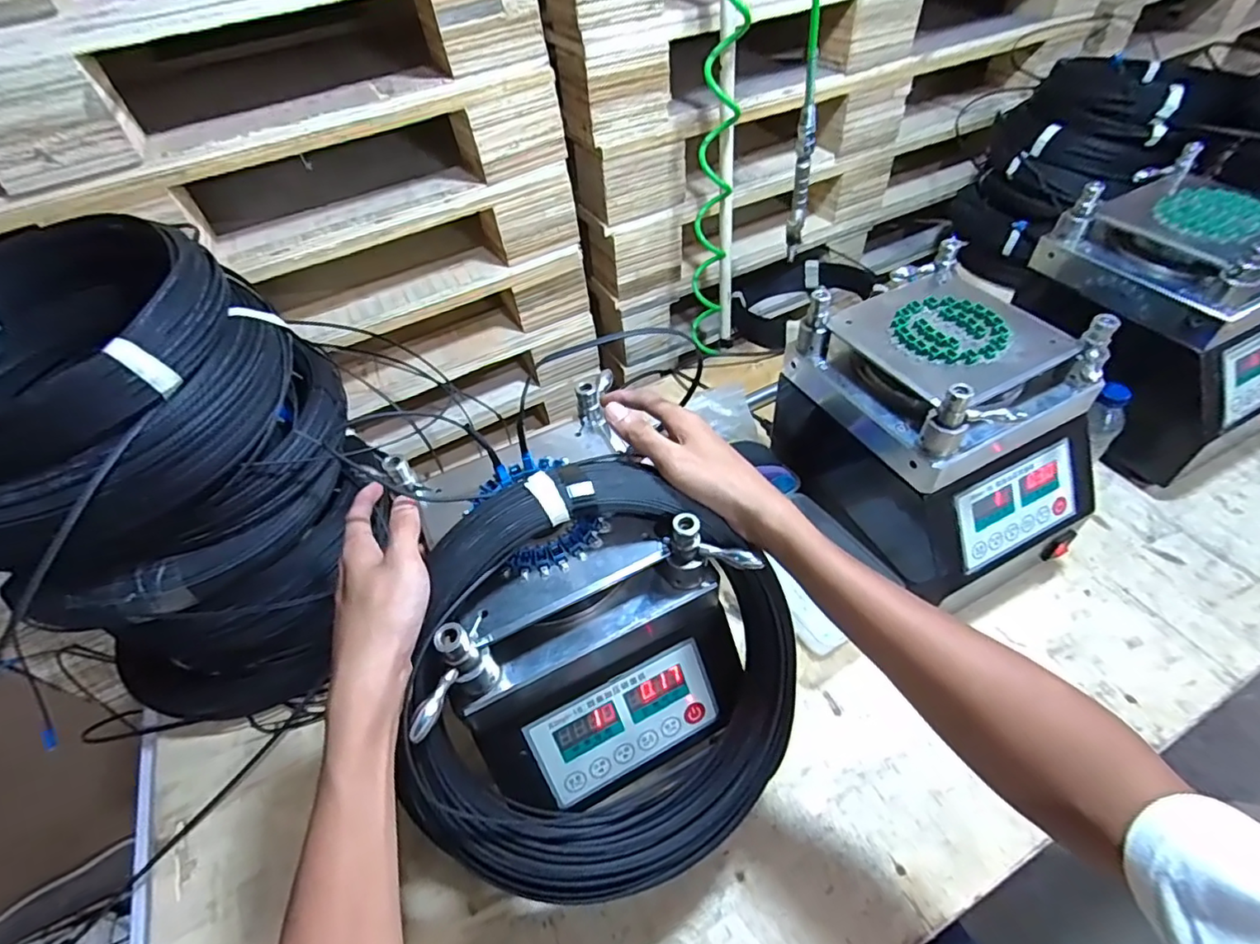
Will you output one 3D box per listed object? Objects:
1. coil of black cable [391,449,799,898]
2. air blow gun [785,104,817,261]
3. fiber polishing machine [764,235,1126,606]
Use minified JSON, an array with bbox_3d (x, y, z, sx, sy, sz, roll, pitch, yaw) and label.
[{"bbox_3d":[-0.024,0.149,0.429,0.292,0.079,0.280,0,90,-17],"label":"coil of black cable"},{"bbox_3d":[0.224,-0.376,0.749,0.023,0.172,0.057,6,51,12],"label":"air blow gun"},{"bbox_3d":[0.332,-0.027,0.639,0.222,0.281,0.274,-23,51,-13],"label":"fiber polishing machine"}]

